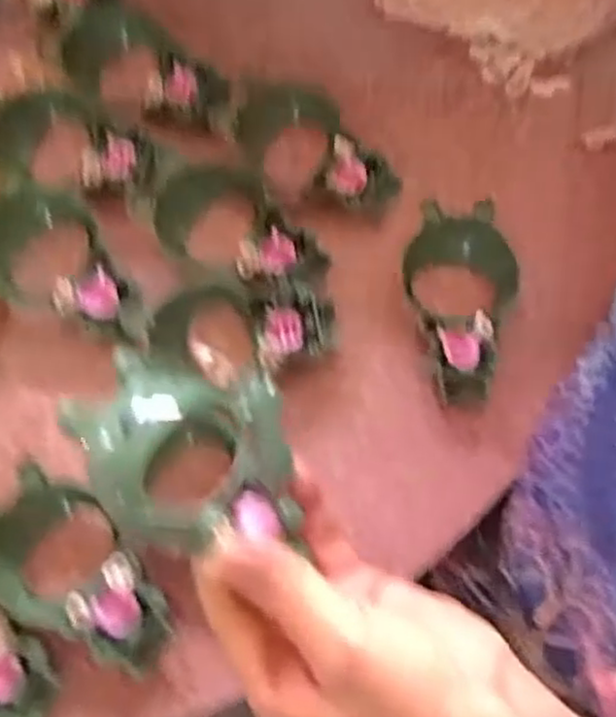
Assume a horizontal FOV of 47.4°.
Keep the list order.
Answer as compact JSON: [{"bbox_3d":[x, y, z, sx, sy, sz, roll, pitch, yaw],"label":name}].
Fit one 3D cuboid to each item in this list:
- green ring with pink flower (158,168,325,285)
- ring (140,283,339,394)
[{"bbox_3d":[-0.033,-0.069,0.365,0.089,0.017,0.052,16,76,2],"label":"green ring with pink flower"},{"bbox_3d":[-0.033,-0.012,0.345,0.089,0.016,0.048,-8,77,-4],"label":"ring"}]

